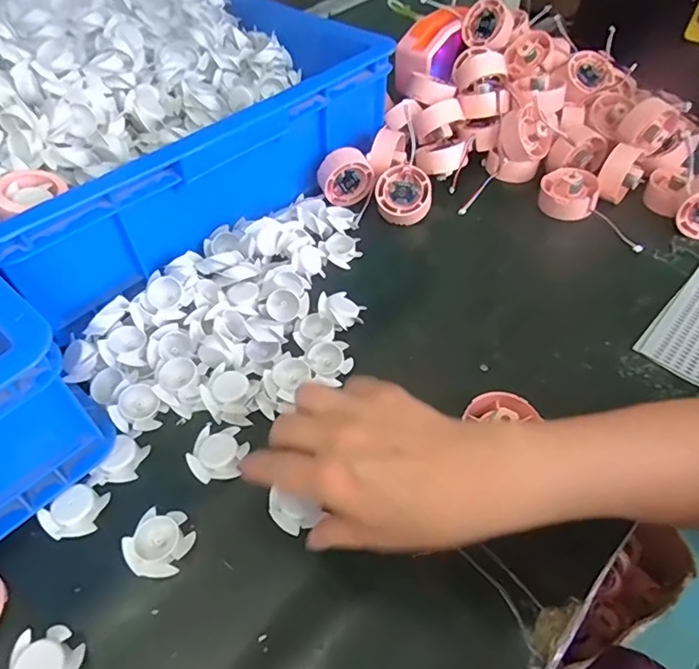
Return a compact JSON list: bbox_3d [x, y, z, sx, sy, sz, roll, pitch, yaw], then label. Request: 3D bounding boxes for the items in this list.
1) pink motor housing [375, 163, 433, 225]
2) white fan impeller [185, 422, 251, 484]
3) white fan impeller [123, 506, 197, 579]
[{"bbox_3d":[0.055,-0.140,0.521,0.054,0.026,0.056,-4,80,10],"label":"pink motor housing"},{"bbox_3d":[-0.092,0.082,0.359,0.039,0.008,0.041,-1,50,3],"label":"white fan impeller"},{"bbox_3d":[-0.119,0.130,0.321,0.037,0.010,0.040,-2,50,2],"label":"white fan impeller"}]

